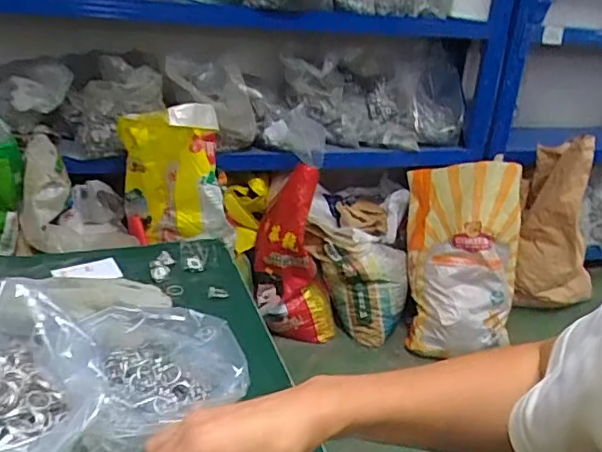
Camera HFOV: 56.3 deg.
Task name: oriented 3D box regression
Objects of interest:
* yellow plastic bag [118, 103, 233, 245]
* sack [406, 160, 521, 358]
[{"bbox_3d":[-0.366,-0.153,1.658,0.290,0.394,0.220,-2,24,-18],"label":"yellow plastic bag"},{"bbox_3d":[0.537,0.106,1.867,0.350,0.619,0.132,0,-7,12],"label":"sack"}]

